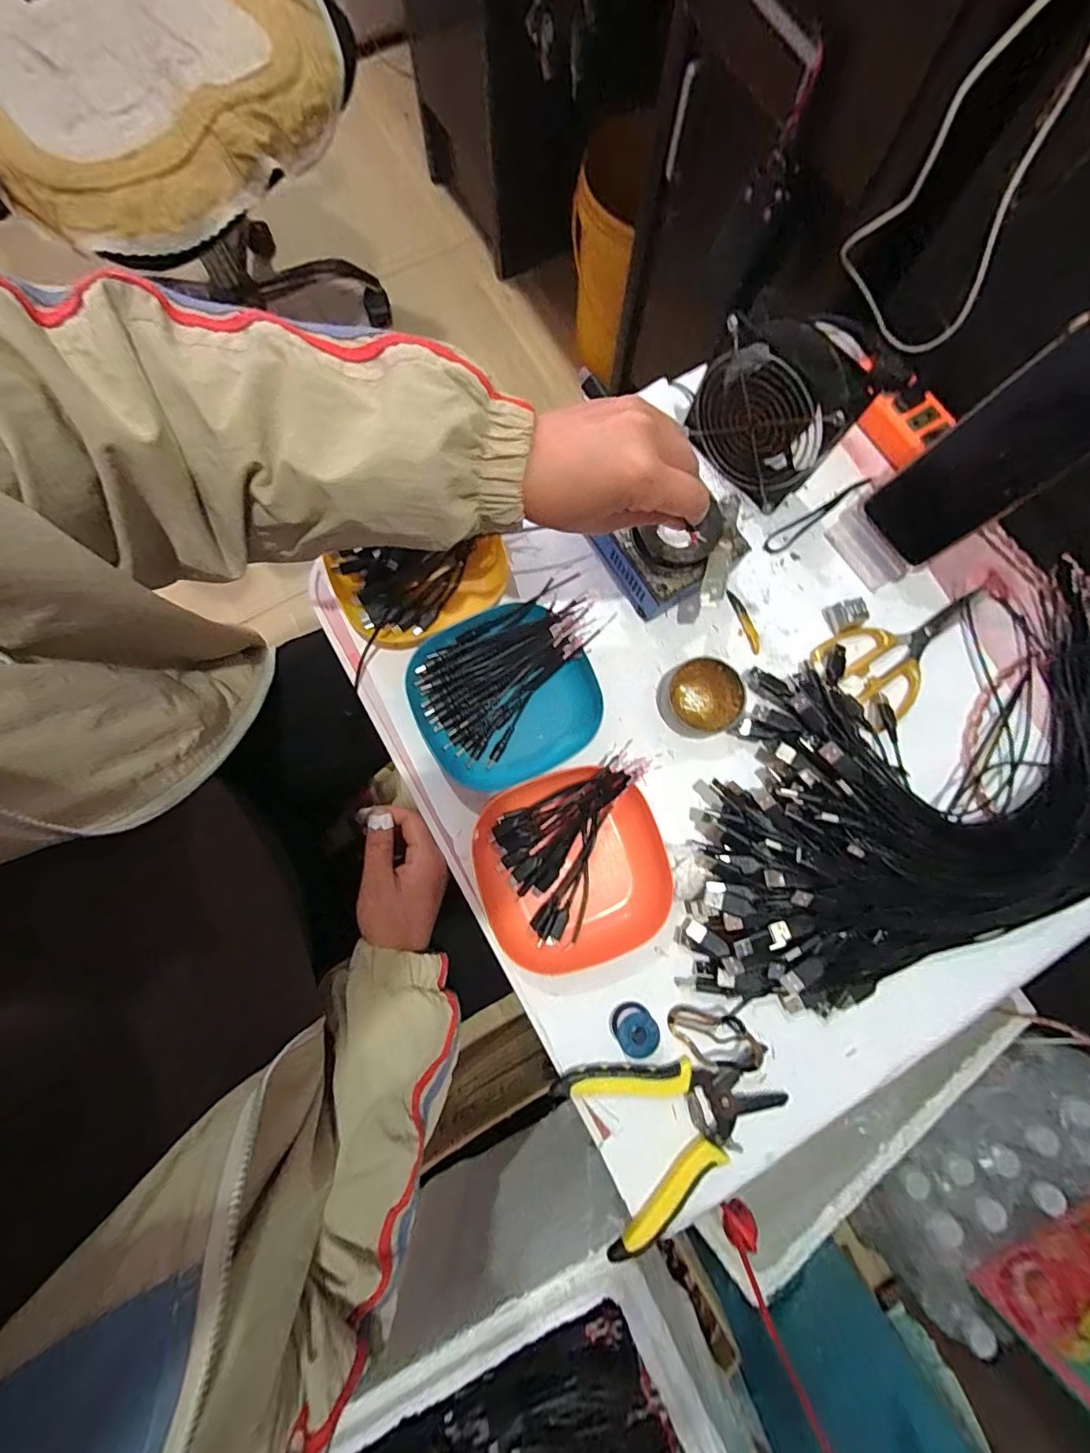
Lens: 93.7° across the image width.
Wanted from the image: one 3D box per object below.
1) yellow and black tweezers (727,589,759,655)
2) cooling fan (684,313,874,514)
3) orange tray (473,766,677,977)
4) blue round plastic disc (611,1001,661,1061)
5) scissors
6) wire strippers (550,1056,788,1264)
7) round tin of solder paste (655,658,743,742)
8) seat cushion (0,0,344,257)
[{"bbox_3d":[0.178,-0.094,0.453,0.012,0.004,0.060,-22,78,-5],"label":"yellow and black tweezers"},{"bbox_3d":[0.190,-0.262,0.429,0.058,0.120,0.119,-41,81,-9],"label":"cooling fan"},{"bbox_3d":[0.021,0.107,0.392,0.144,0.027,0.137,-16,78,-4],"label":"orange tray"},{"bbox_3d":[0.067,0.222,0.373,0.030,0.021,0.029,0,77,-1],"label":"blue round plastic disc"},{"bbox_3d":[0.326,-0.076,0.451,0.168,0.008,0.087,-35,80,-8],"label":"scissors"},{"bbox_3d":[0.096,0.285,0.368,0.149,0.013,0.116,-22,78,-5],"label":"wire strippers"},{"bbox_3d":[0.128,-0.024,0.427,0.065,0.024,0.061,0,77,-1],"label":"round tin of solder paste"},{"bbox_3d":[-0.516,-0.813,0.624,0.423,0.098,0.471,30,81,4],"label":"seat cushion"}]

